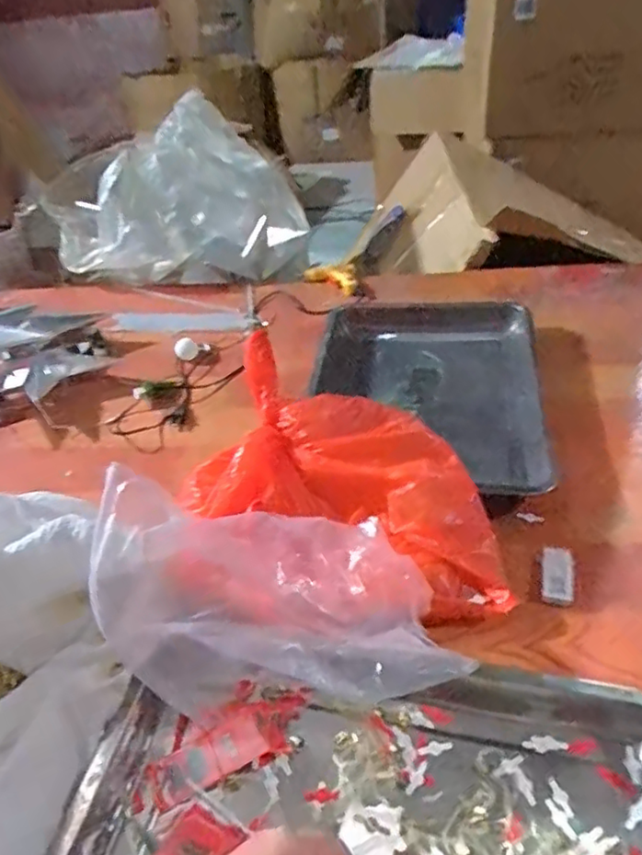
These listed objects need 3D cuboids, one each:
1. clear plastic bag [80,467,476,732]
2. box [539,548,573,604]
[{"bbox_3d":[-0.041,0.160,0.585,0.321,0.208,0.159,-5,40,2],"label":"clear plastic bag"},{"bbox_3d":[0.261,0.162,0.685,0.035,0.010,0.069,4,41,13],"label":"box"}]

